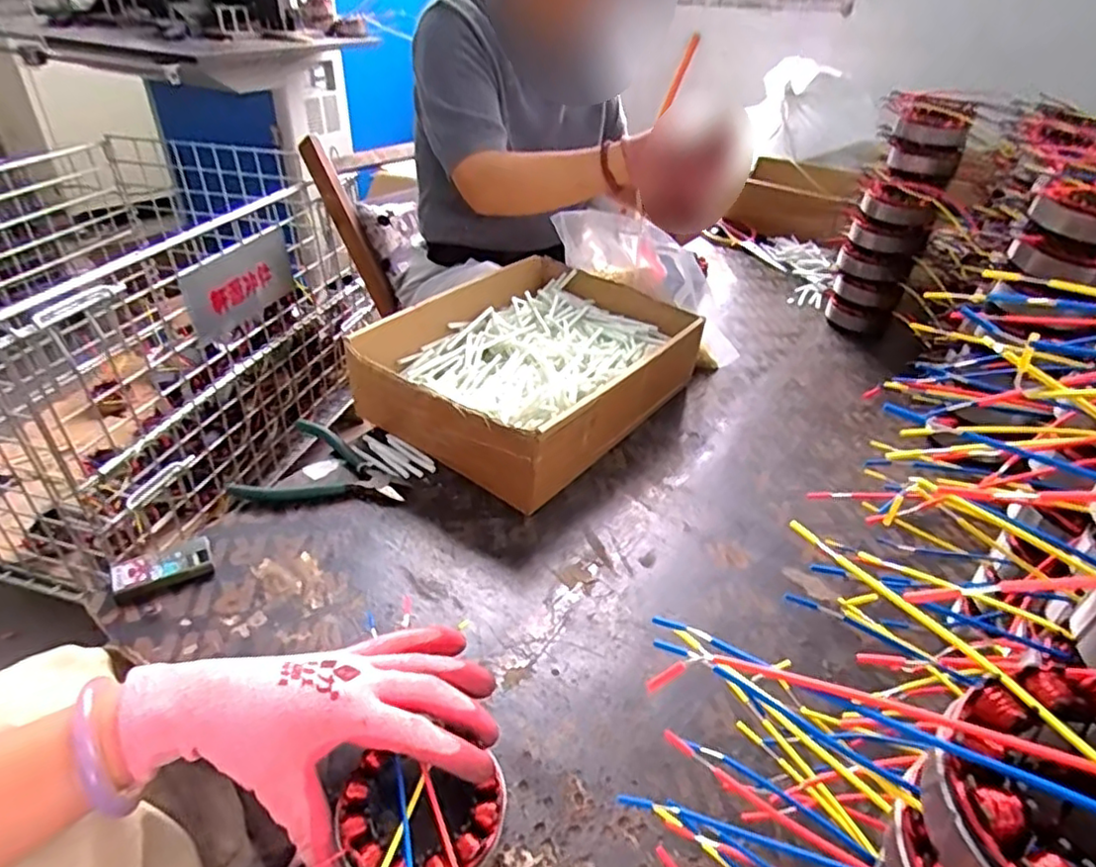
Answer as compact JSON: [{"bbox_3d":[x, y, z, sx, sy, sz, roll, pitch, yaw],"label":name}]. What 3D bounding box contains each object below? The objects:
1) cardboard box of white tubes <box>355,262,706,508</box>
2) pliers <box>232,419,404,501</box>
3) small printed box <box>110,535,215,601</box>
[{"bbox_3d":[-0.013,-0.071,0.696,0.241,0.097,0.321,27,42,29],"label":"cardboard box of white tubes"},{"bbox_3d":[-0.208,0.024,0.608,0.135,0.021,0.103,-1,36,-7],"label":"pliers"},{"bbox_3d":[-0.295,0.103,0.495,0.067,0.018,0.030,-15,40,-24],"label":"small printed box"}]

